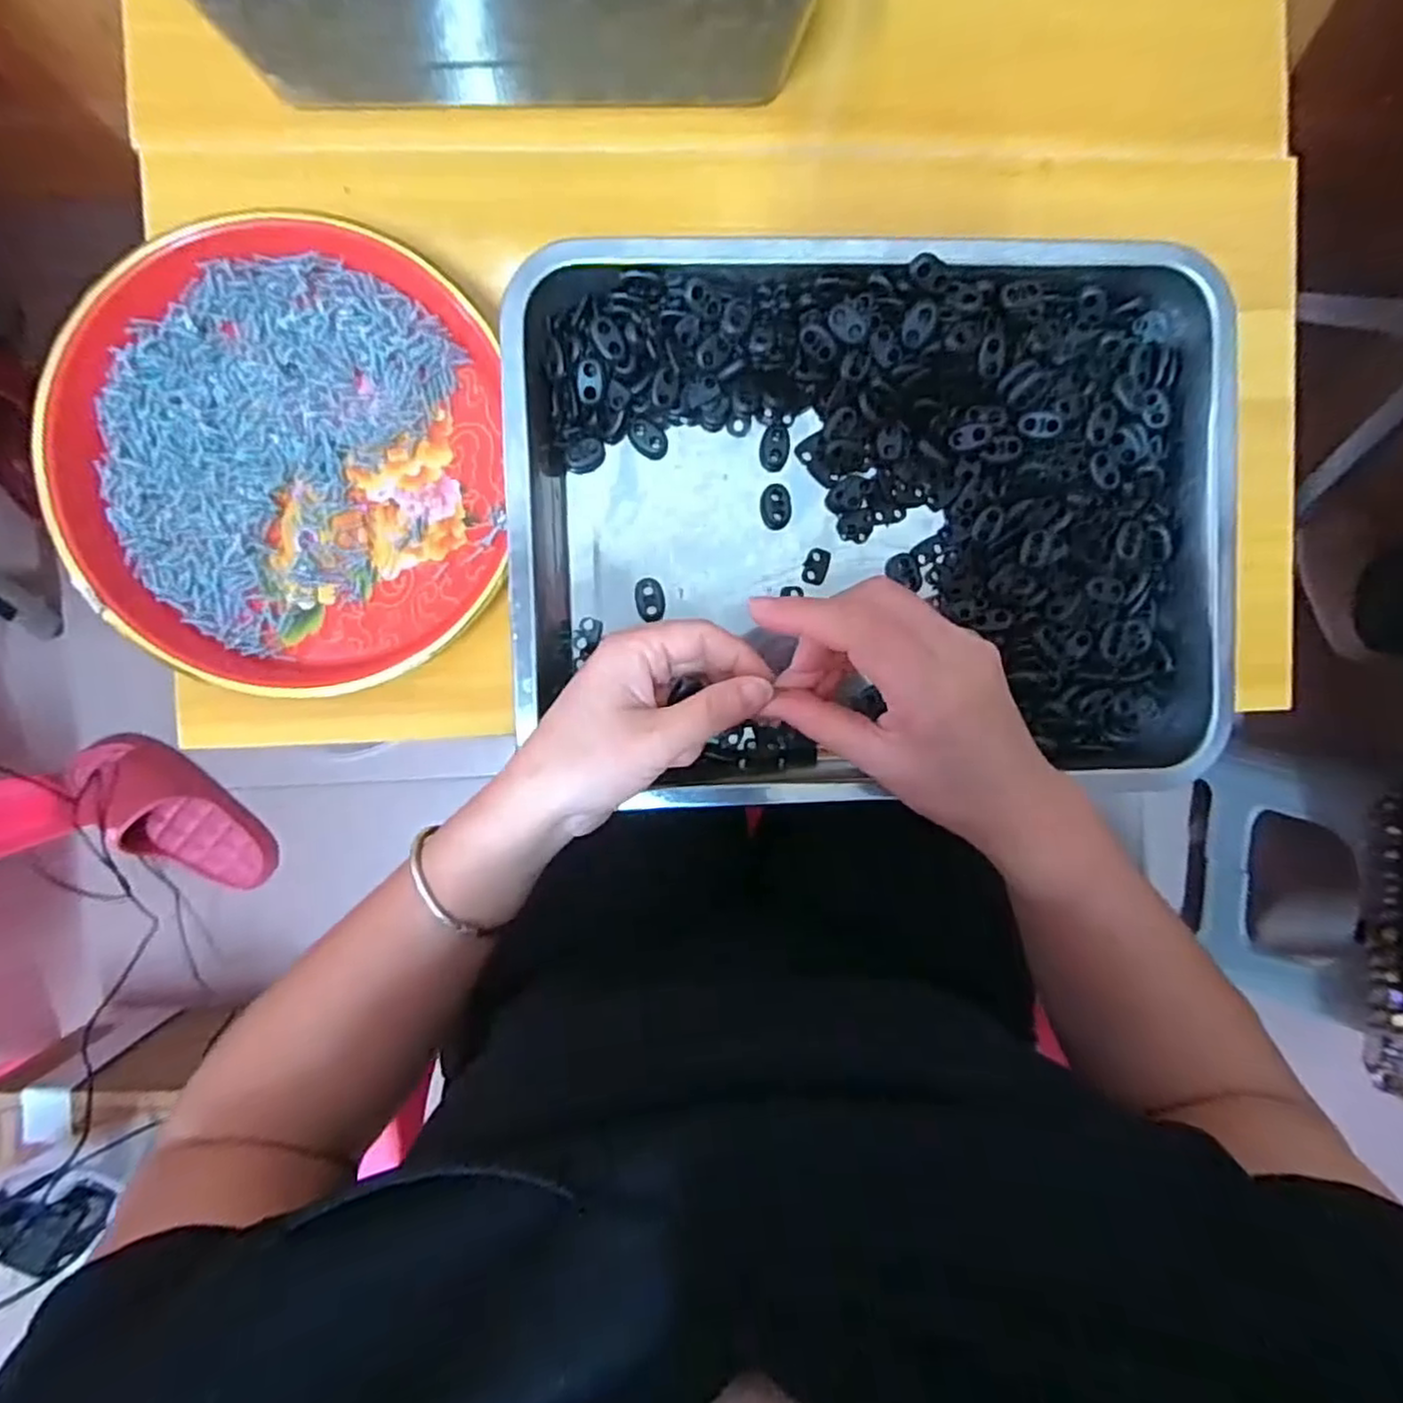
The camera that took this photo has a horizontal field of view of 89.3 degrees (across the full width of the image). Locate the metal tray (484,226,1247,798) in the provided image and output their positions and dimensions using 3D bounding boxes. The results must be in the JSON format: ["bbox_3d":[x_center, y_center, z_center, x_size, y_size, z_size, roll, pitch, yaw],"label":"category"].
[{"bbox_3d":[0.087,-0.086,0.354,0.356,0.057,0.270,-4,94,-3],"label":"metal tray"}]

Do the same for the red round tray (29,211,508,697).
[{"bbox_3d":[-0.203,-0.118,0.342,0.199,0.034,0.222,-3,94,-3],"label":"red round tray"}]

